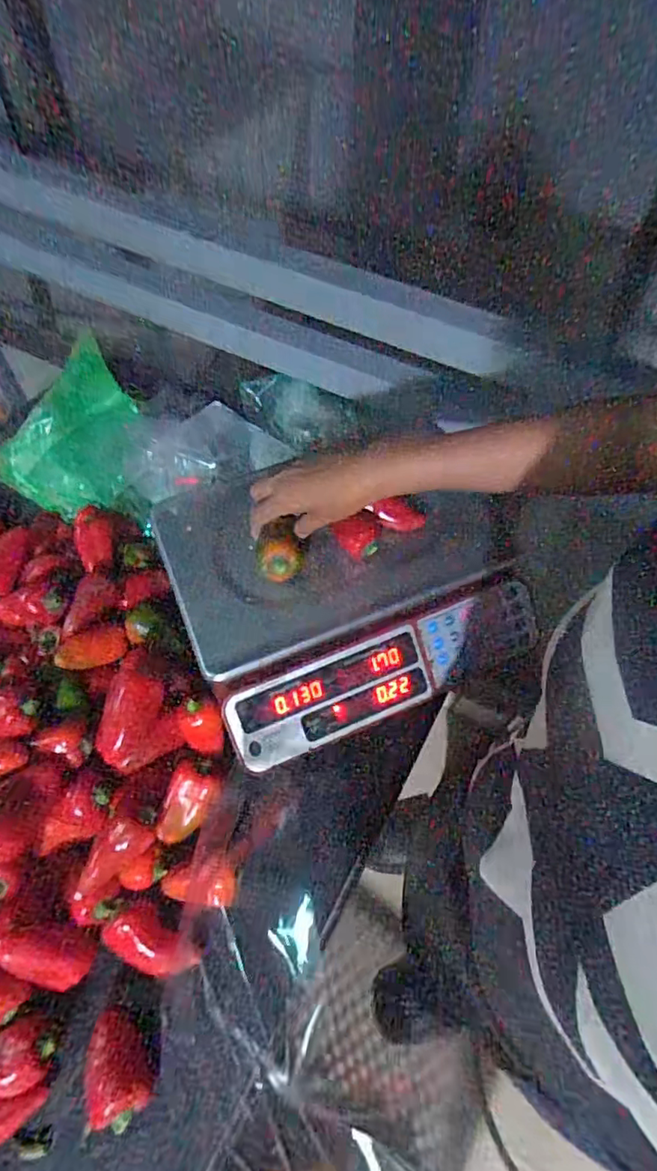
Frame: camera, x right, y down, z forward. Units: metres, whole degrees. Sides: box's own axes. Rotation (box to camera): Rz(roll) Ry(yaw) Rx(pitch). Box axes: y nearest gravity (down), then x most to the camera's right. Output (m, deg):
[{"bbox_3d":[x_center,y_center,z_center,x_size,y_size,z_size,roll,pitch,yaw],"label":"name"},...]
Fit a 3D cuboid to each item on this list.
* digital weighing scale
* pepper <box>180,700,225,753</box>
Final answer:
[{"bbox_3d":[0.016,-0.010,0.615,0.343,0.104,0.288,-20,61,-13],"label":"digital weighing scale"},{"bbox_3d":[-0.126,0.140,0.560,0.043,0.034,0.041,2,59,-1],"label":"pepper"}]

